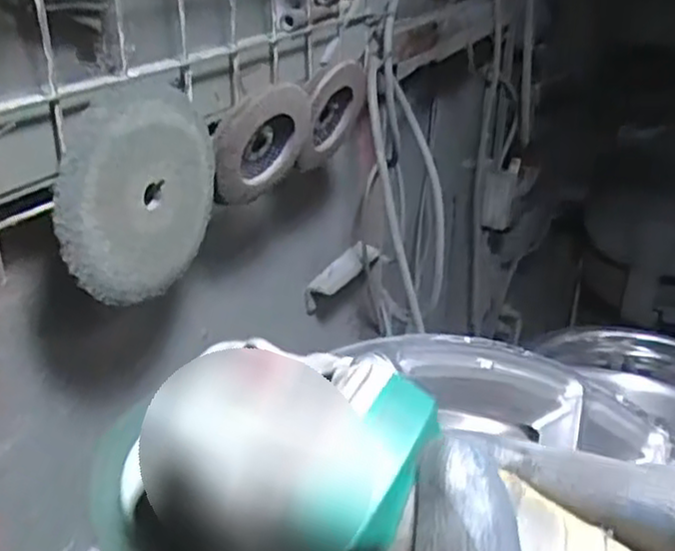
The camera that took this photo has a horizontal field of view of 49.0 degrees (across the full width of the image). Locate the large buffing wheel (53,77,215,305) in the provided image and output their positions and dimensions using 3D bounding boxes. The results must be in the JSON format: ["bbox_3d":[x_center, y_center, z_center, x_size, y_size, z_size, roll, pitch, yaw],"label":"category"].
[{"bbox_3d":[-0.115,-0.051,0.438,0.018,0.119,0.122,11,27,21],"label":"large buffing wheel"}]

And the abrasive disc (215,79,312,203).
[{"bbox_3d":[-0.054,-0.095,0.524,0.014,0.094,0.087,36,74,23],"label":"abrasive disc"}]

